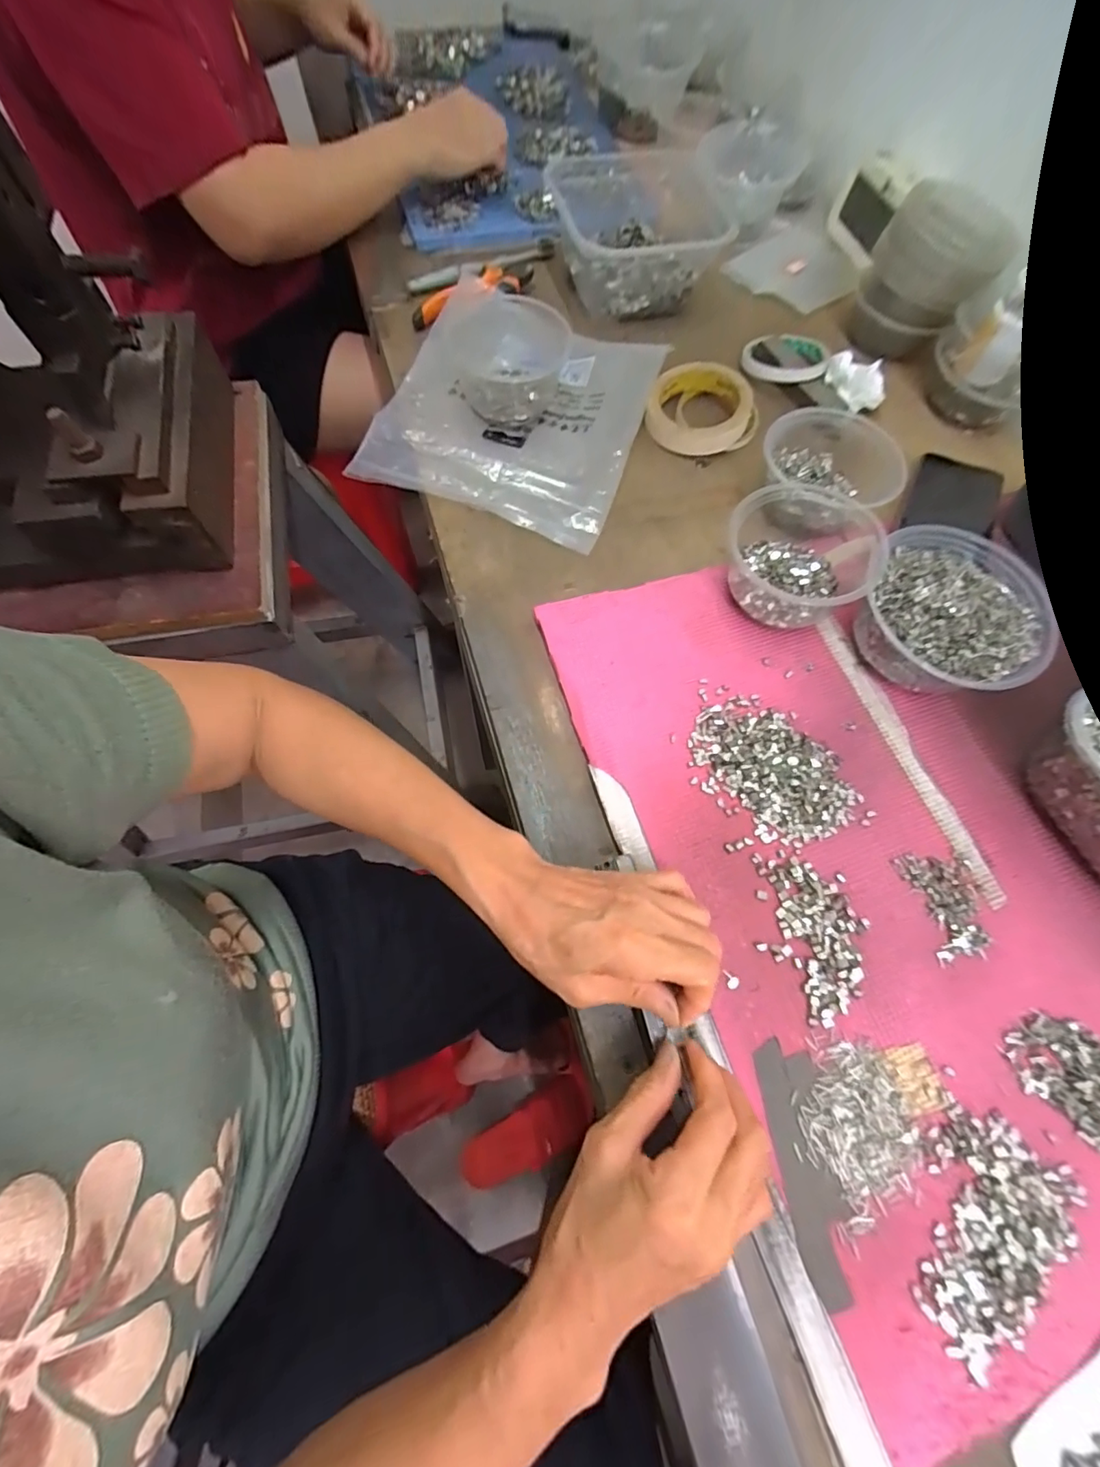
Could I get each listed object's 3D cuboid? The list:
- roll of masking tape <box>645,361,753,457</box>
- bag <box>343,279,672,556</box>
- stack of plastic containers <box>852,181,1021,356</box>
[{"bbox_3d":[0.146,-0.321,0.520,0.093,0.028,0.093,0,69,-1],"label":"roll of masking tape"},{"bbox_3d":[-0.033,-0.320,0.508,0.233,0.045,0.256,19,70,7],"label":"bag"},{"bbox_3d":[0.392,-0.478,0.547,0.115,0.088,0.140,31,72,11],"label":"stack of plastic containers"}]

